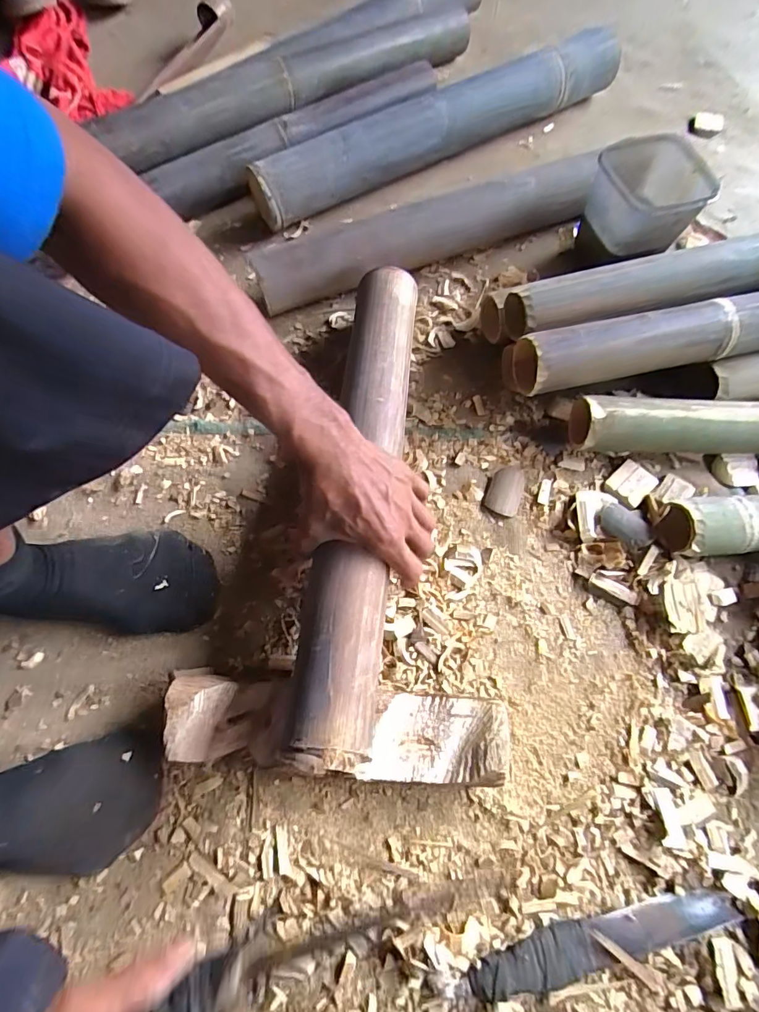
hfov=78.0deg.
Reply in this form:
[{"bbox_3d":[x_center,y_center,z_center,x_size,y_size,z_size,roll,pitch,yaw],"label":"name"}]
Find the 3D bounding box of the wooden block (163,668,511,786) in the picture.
[{"bbox_3d":[-0.033,0.211,0.439,0.318,0.059,0.080,5,71,2],"label":"wooden block"}]

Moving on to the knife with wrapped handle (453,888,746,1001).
[{"bbox_3d":[0.192,0.377,0.399,0.250,0.018,0.041,-9,71,-3],"label":"knife with wrapped handle"}]

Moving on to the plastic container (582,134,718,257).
[{"bbox_3d":[0.321,-0.374,0.563,0.111,0.066,0.118,-16,72,-5],"label":"plastic container"}]

